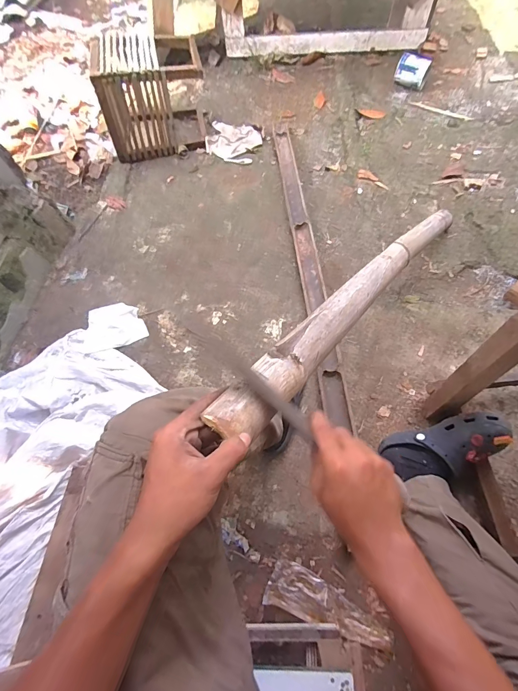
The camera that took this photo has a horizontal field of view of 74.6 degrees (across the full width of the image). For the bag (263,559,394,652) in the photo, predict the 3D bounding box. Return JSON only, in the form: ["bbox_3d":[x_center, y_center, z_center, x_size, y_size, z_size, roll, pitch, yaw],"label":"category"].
[{"bbox_3d":[0.129,0.490,0.649,0.226,0.013,0.079,15,63,10],"label":"bag"}]

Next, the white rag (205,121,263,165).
[{"bbox_3d":[-0.104,-0.839,1.398,0.214,0.022,0.237,12,63,9],"label":"white rag"}]

